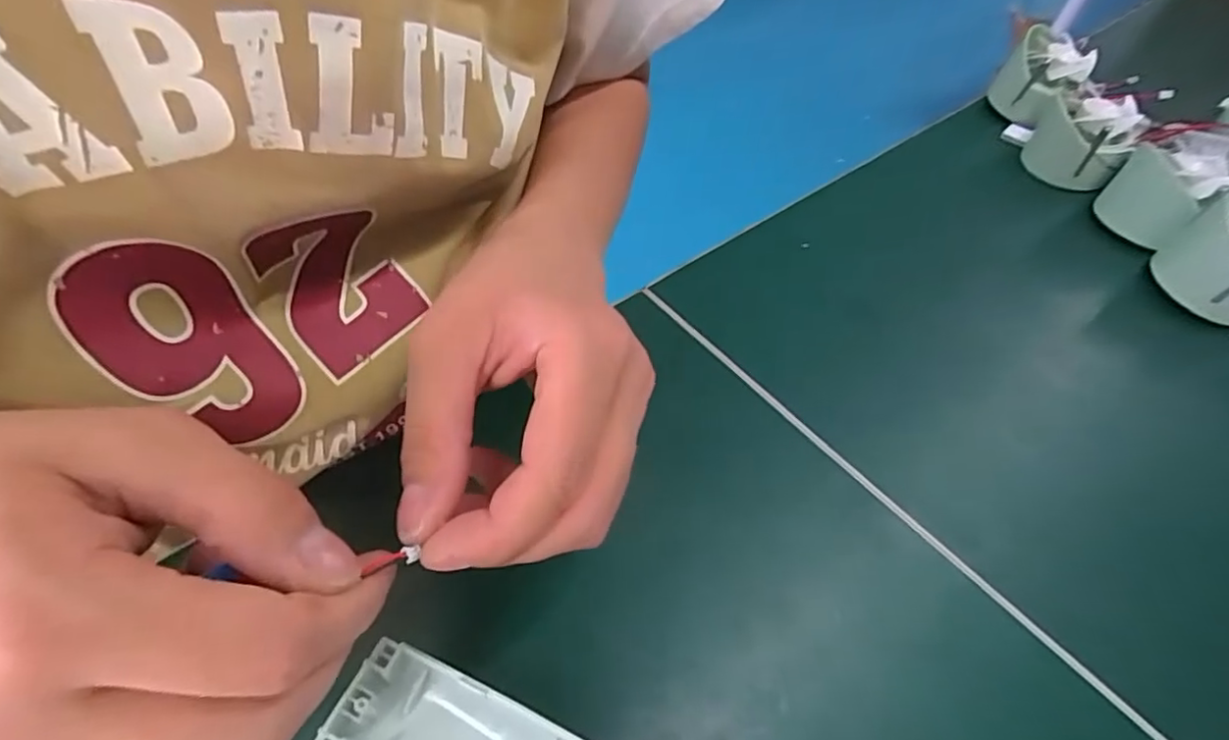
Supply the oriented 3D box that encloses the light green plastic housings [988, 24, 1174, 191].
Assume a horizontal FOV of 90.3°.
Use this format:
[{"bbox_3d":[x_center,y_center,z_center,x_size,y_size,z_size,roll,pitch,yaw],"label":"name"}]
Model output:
[{"bbox_3d":[0.347,-0.208,0.474,0.056,0.063,0.151,4,54,0],"label":"light green plastic housings"}]

